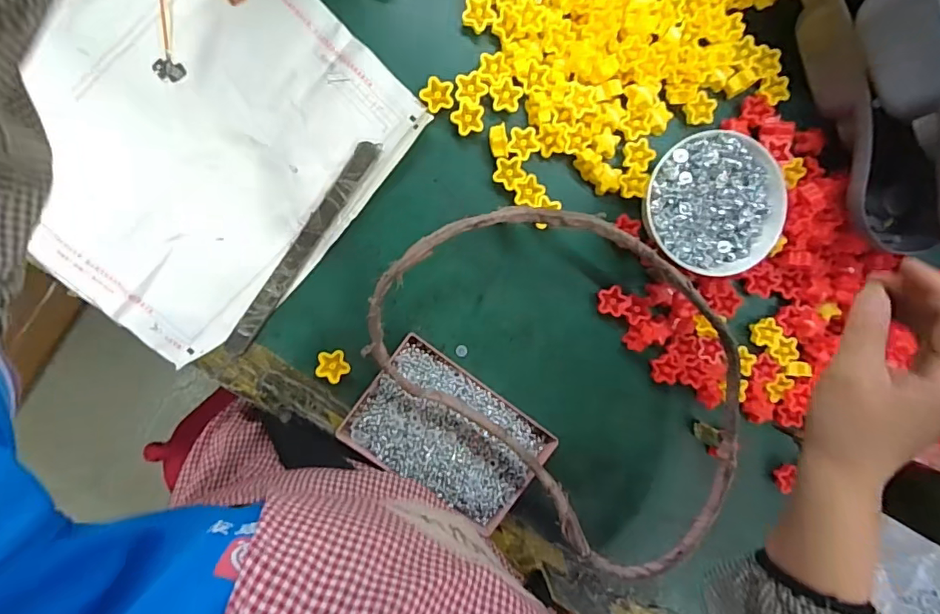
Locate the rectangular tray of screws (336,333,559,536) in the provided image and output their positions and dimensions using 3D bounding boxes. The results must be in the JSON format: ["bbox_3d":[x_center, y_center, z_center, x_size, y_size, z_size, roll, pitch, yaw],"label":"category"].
[{"bbox_3d":[-0.016,0.110,0.424,0.159,0.030,0.103,37,90,-8],"label":"rectangular tray of screws"}]

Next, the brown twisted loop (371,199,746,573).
[{"bbox_3d":[0.091,0.053,0.390,0.211,0.016,0.332,-45,98,-1],"label":"brown twisted loop"}]

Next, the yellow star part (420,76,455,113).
[{"bbox_3d":[-0.025,-0.170,0.401,0.026,0.007,0.025,-35,98,-3],"label":"yellow star part"}]

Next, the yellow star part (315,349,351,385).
[{"bbox_3d":[-0.114,0.049,0.413,0.025,0.014,0.027,-26,97,-4],"label":"yellow star part"}]

